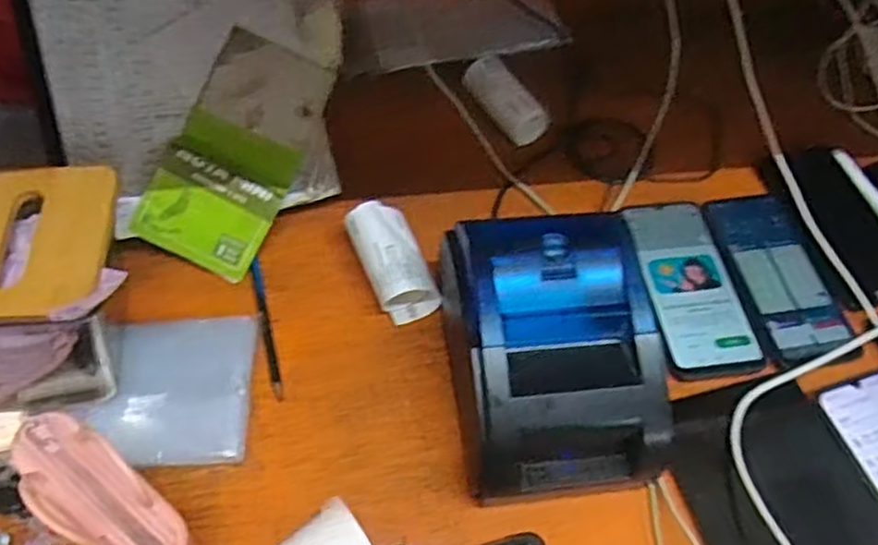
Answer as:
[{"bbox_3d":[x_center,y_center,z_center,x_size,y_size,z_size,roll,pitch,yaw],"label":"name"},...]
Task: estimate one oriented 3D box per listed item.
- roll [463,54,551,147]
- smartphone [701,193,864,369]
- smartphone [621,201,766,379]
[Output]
[{"bbox_3d":[0.061,-0.157,0.671,0.036,0.034,0.093,-26,62,-20],"label":"roll"},{"bbox_3d":[0.277,0.001,0.598,0.078,0.012,0.162,-9,58,-10],"label":"smartphone"},{"bbox_3d":[0.200,0.009,0.583,0.076,0.010,0.155,-6,57,-9],"label":"smartphone"}]

